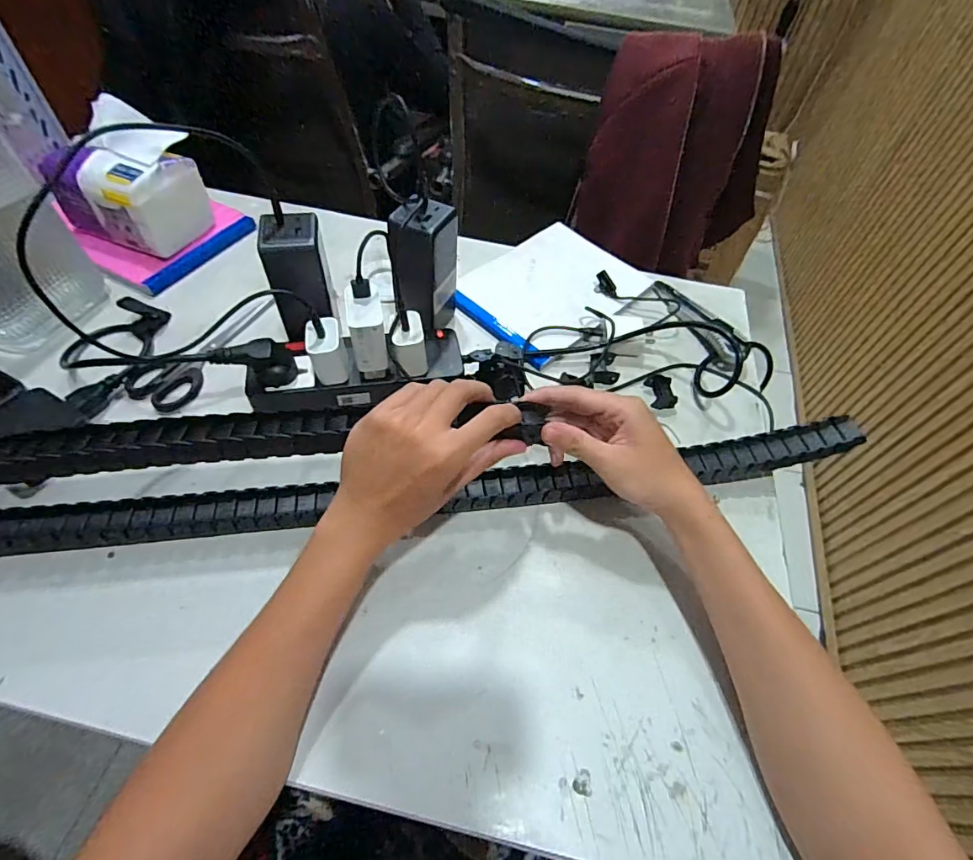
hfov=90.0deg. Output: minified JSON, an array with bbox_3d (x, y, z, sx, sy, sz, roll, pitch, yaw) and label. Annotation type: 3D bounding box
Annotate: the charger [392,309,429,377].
[{"bbox_3d":[-0.068,-0.075,0.437,0.028,0.045,0.037,-5,54,-8],"label":"charger"}]

